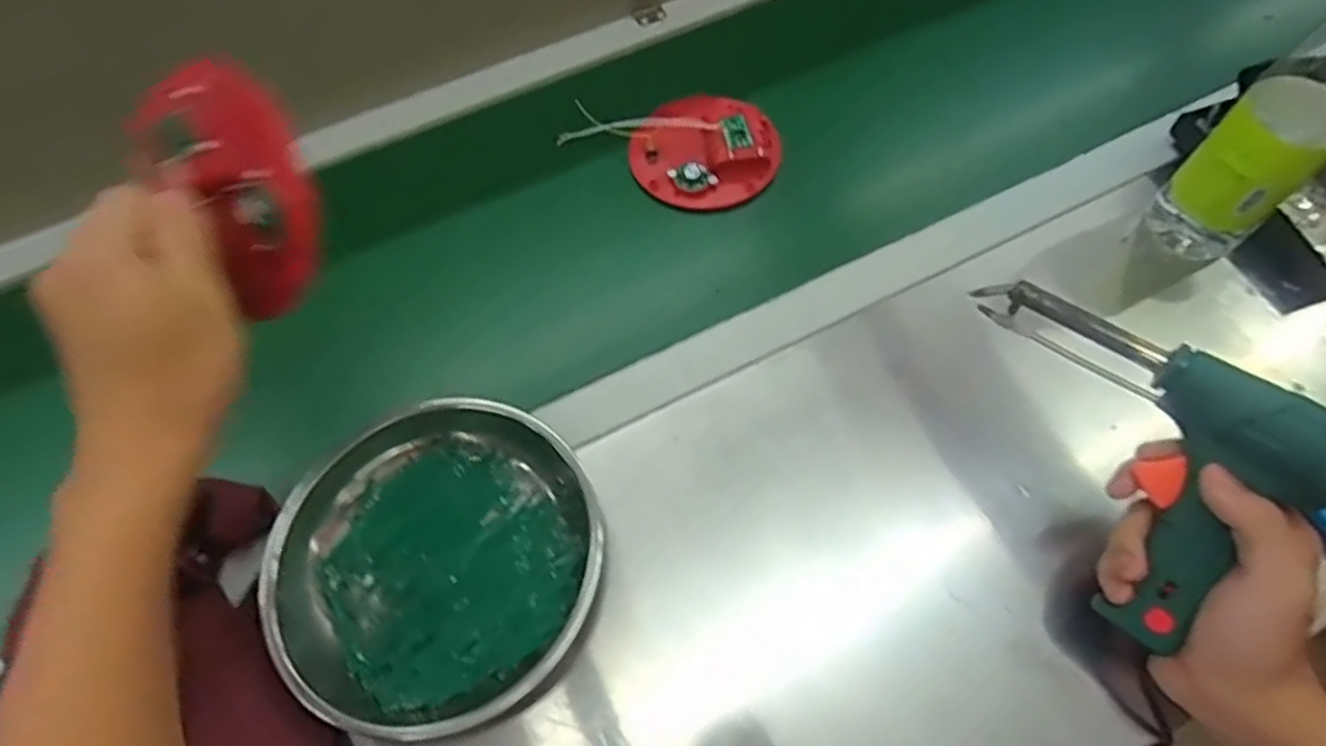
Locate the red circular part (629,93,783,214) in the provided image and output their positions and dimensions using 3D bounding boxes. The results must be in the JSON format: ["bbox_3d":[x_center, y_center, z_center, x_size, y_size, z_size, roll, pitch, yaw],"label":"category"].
[{"bbox_3d":[0.035,-0.182,0.580,0.112,0.029,0.100,-34,65,-15],"label":"red circular part"}]

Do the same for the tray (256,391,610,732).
[{"bbox_3d":[-0.134,0.107,0.420,0.189,0.037,0.184,-1,61,2],"label":"tray"}]

